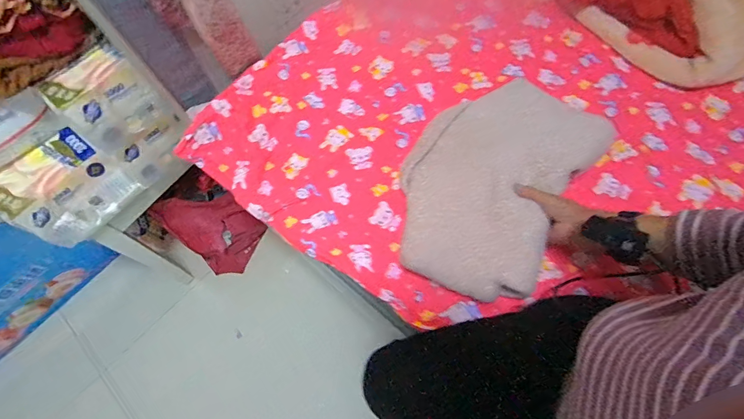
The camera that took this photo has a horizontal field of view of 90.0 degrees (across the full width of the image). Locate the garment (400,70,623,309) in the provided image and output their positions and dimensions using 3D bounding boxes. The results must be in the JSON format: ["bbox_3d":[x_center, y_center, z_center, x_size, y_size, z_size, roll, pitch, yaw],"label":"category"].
[{"bbox_3d":[0.207,-0.059,0.649,0.278,0.082,0.397,31,73,9],"label":"garment"}]

